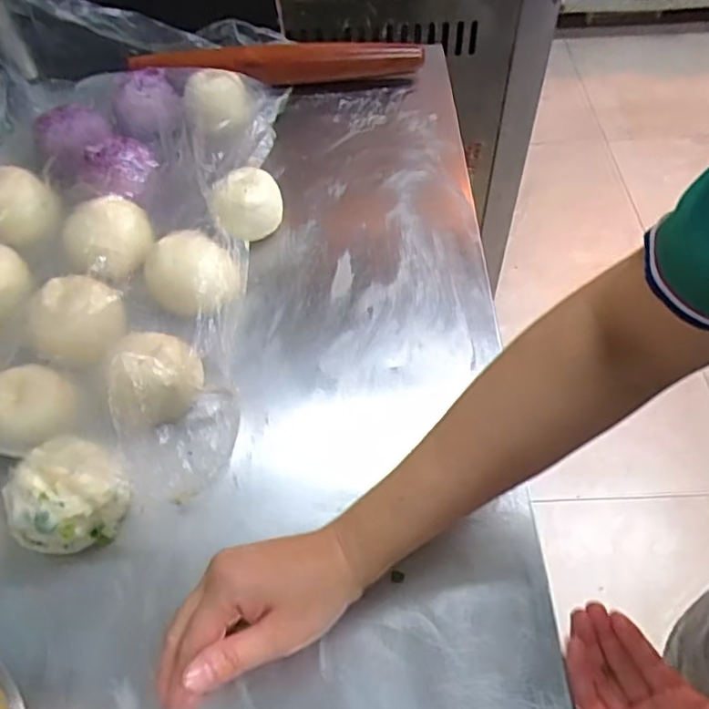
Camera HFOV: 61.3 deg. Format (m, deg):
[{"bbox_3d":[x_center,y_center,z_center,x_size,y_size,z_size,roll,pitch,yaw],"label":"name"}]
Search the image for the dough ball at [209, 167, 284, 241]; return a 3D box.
[{"bbox_3d":[-0.101,-0.140,0.573,0.063,0.047,0.067,-1,56,2],"label":"dough ball"}]

